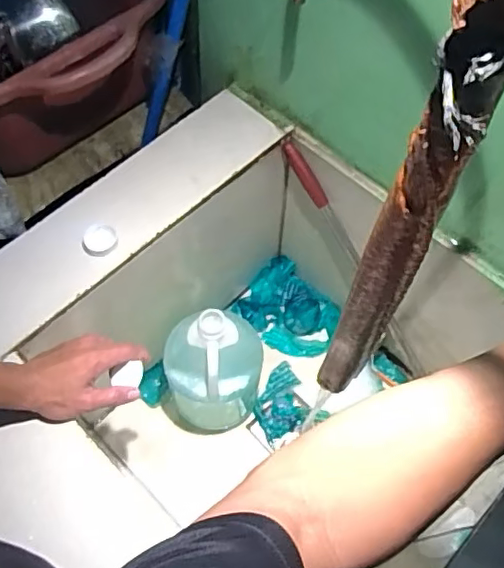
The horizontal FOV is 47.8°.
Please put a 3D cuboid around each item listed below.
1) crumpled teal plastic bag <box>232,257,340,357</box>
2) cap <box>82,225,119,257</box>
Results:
[{"bbox_3d":[0.071,0.050,1.065,0.186,0.037,0.136,41,69,19],"label":"crumpled teal plastic bag"},{"bbox_3d":[-0.192,-0.055,0.723,0.043,0.009,0.043,0,63,0],"label":"cap"}]

